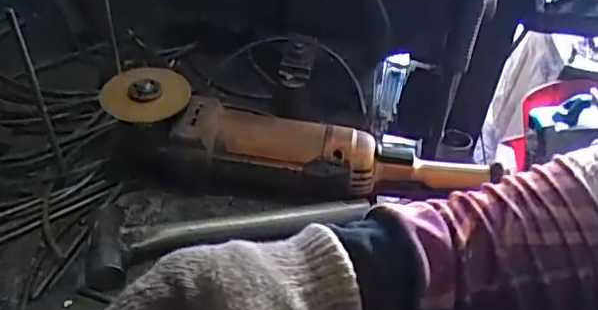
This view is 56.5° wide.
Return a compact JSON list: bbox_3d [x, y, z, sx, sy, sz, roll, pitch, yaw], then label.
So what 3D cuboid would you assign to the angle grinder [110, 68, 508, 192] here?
[{"bbox_3d":[0.008,-0.020,0.519,0.370,0.057,0.073,6,41,-1],"label":"angle grinder"}]

